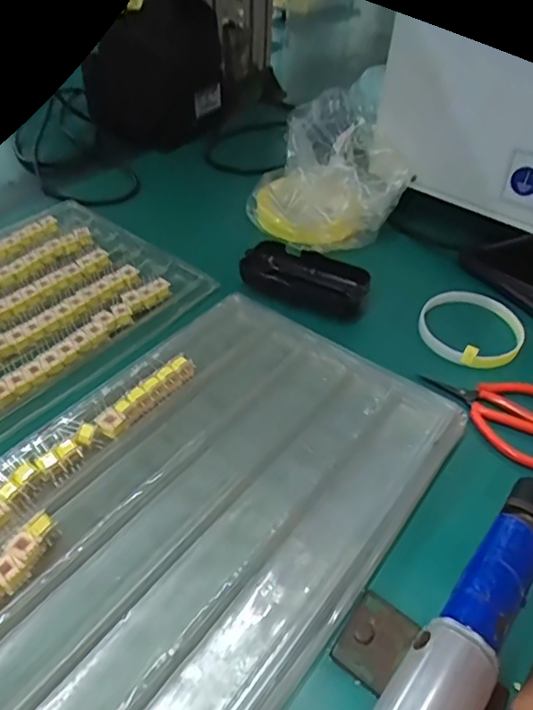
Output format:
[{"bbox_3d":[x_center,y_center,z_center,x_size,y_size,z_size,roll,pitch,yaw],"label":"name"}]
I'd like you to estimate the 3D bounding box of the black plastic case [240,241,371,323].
[{"bbox_3d":[0.035,-0.067,0.484,0.111,0.032,0.041,20,47,16],"label":"black plastic case"}]

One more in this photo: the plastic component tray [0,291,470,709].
[{"bbox_3d":[-0.050,0.081,0.321,0.218,0.017,0.320,31,51,25],"label":"plastic component tray"}]

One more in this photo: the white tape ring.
[{"bbox_3d":[0.168,-0.022,0.450,0.082,0.022,0.076,-1,45,1],"label":"white tape ring"}]

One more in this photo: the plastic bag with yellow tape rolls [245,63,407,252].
[{"bbox_3d":[0.060,-0.199,0.557,0.145,0.086,0.190,4,45,1],"label":"plastic bag with yellow tape rolls"}]

